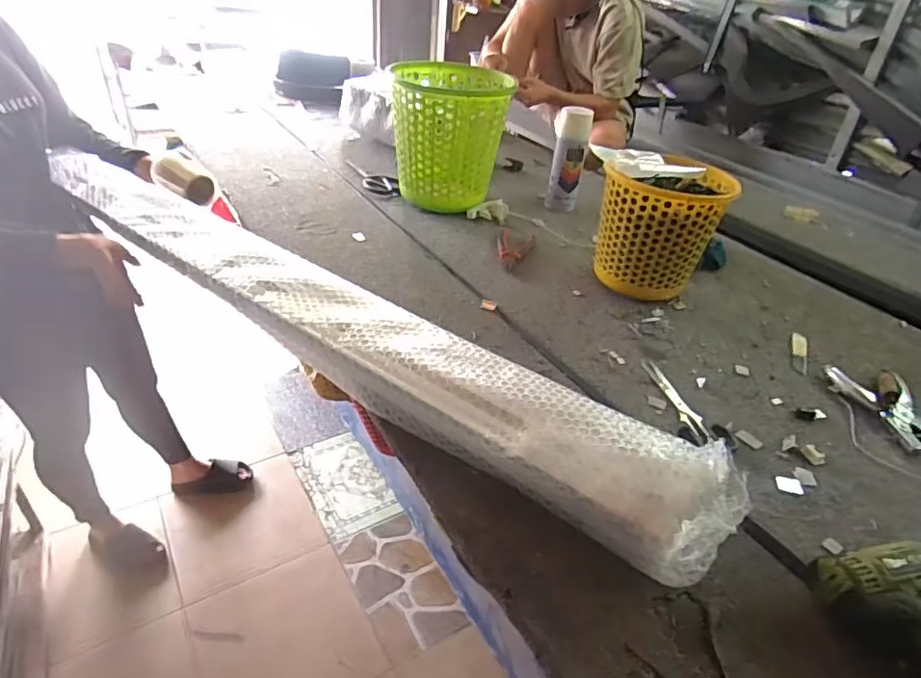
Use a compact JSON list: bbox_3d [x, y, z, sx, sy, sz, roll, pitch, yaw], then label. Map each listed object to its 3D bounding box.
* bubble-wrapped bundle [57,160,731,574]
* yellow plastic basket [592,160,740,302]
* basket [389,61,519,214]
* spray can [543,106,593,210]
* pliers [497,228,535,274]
[{"bbox_3d":[-0.237,-0.047,0.778,1.179,0.084,0.125,25,41,29],"label":"bubble-wrapped bundle"},{"bbox_3d":[0.317,-0.166,0.880,0.177,0.190,0.155,25,40,25],"label":"yellow plastic basket"},{"bbox_3d":[-0.023,-0.409,1.136,0.220,0.239,0.219,-2,36,-12],"label":"basket"},{"bbox_3d":[0.218,-0.359,1.130,0.070,0.202,0.068,15,36,12],"label":"spray can"},{"bbox_3d":[0.099,-0.165,1.012,0.066,0.010,0.142,9,35,5],"label":"pliers"}]

